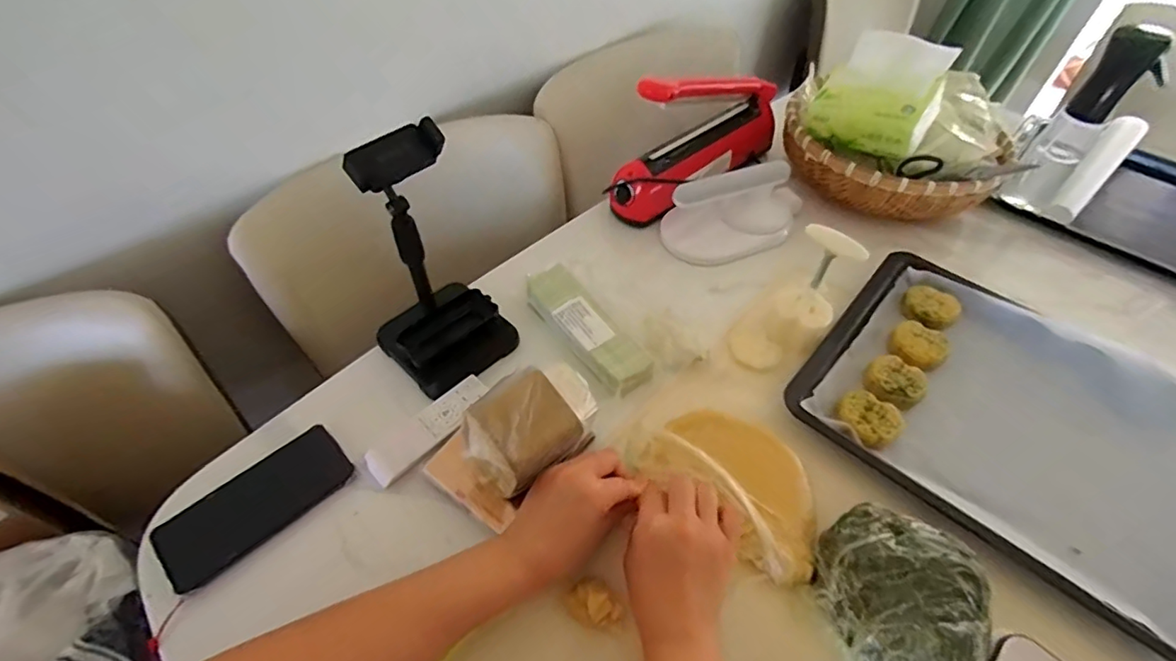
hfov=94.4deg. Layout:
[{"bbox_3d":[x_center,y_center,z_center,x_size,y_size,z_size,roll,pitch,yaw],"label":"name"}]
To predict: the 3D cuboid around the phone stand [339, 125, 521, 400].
[{"bbox_3d":[-0.160,-0.064,0.529,0.117,0.245,0.117,37,60,25],"label":"phone stand"}]

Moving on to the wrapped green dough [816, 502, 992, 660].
[{"bbox_3d":[0.244,0.205,0.425,0.118,0.069,0.129,0,51,-1],"label":"wrapped green dough"}]

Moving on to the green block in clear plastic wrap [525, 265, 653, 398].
[{"bbox_3d":[-0.005,-0.003,0.613,0.062,0.033,0.182,-33,59,-24],"label":"green block in clear plastic wrap"}]

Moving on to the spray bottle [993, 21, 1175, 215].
[{"bbox_3d":[0.643,-0.257,0.721,0.055,0.250,0.073,-37,61,-26],"label":"spray bottle"}]

